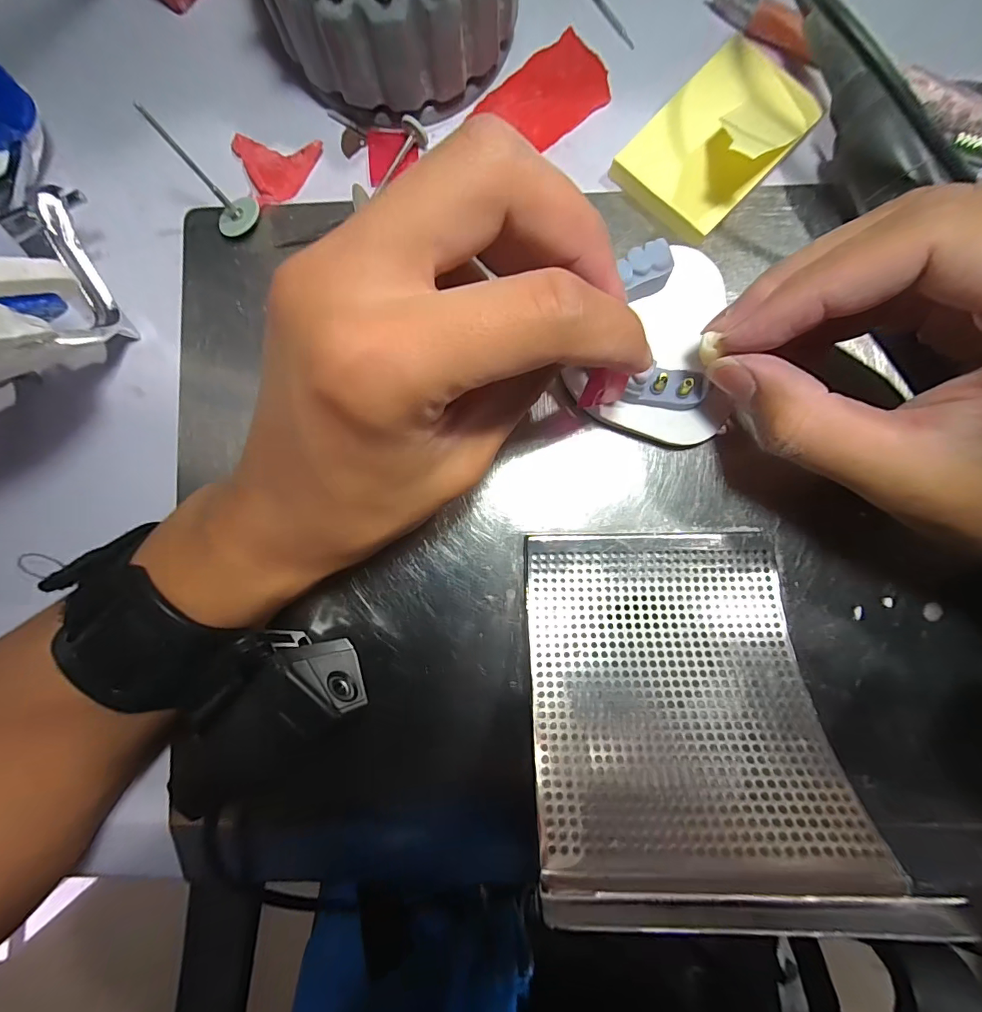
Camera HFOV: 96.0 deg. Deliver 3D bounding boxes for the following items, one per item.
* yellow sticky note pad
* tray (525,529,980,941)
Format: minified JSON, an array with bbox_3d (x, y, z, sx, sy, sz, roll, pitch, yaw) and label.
[{"bbox_3d":[0.095,-0.155,0.187,0.050,0.012,0.078,45,90,3],"label":"yellow sticky note pad"},{"bbox_3d":[0.063,0.064,0.153,0.096,0.018,0.119,-3,51,3],"label":"tray"}]

